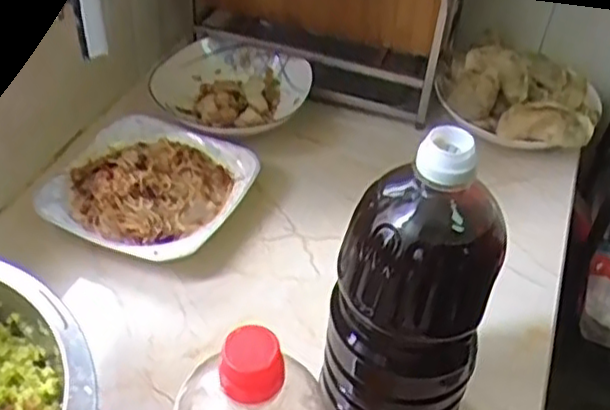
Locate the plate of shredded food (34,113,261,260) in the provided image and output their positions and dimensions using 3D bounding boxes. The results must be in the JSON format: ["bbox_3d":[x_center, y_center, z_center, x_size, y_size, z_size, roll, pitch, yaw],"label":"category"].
[{"bbox_3d":[-0.162,-0.023,0.724,0.190,0.043,0.181,20,46,12],"label":"plate of shredded food"}]

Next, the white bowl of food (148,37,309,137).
[{"bbox_3d":[-0.088,-0.140,0.852,0.162,0.054,0.165,4,45,-4],"label":"white bowl of food"}]

